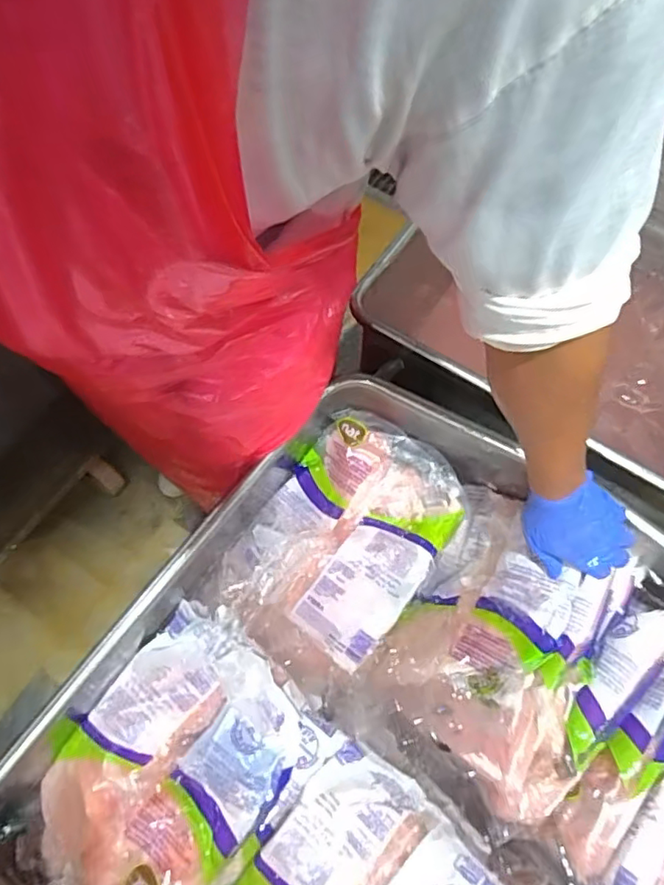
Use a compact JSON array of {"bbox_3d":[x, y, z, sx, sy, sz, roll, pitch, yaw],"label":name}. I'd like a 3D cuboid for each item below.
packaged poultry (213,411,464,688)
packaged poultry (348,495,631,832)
[{"bbox_3d":[0.011,0.121,0.730,0.219,0.064,0.311,31,69,13],"label":"packaged poultry"},{"bbox_3d":[0.202,0.227,0.669,0.224,0.109,0.303,32,69,13],"label":"packaged poultry"}]

